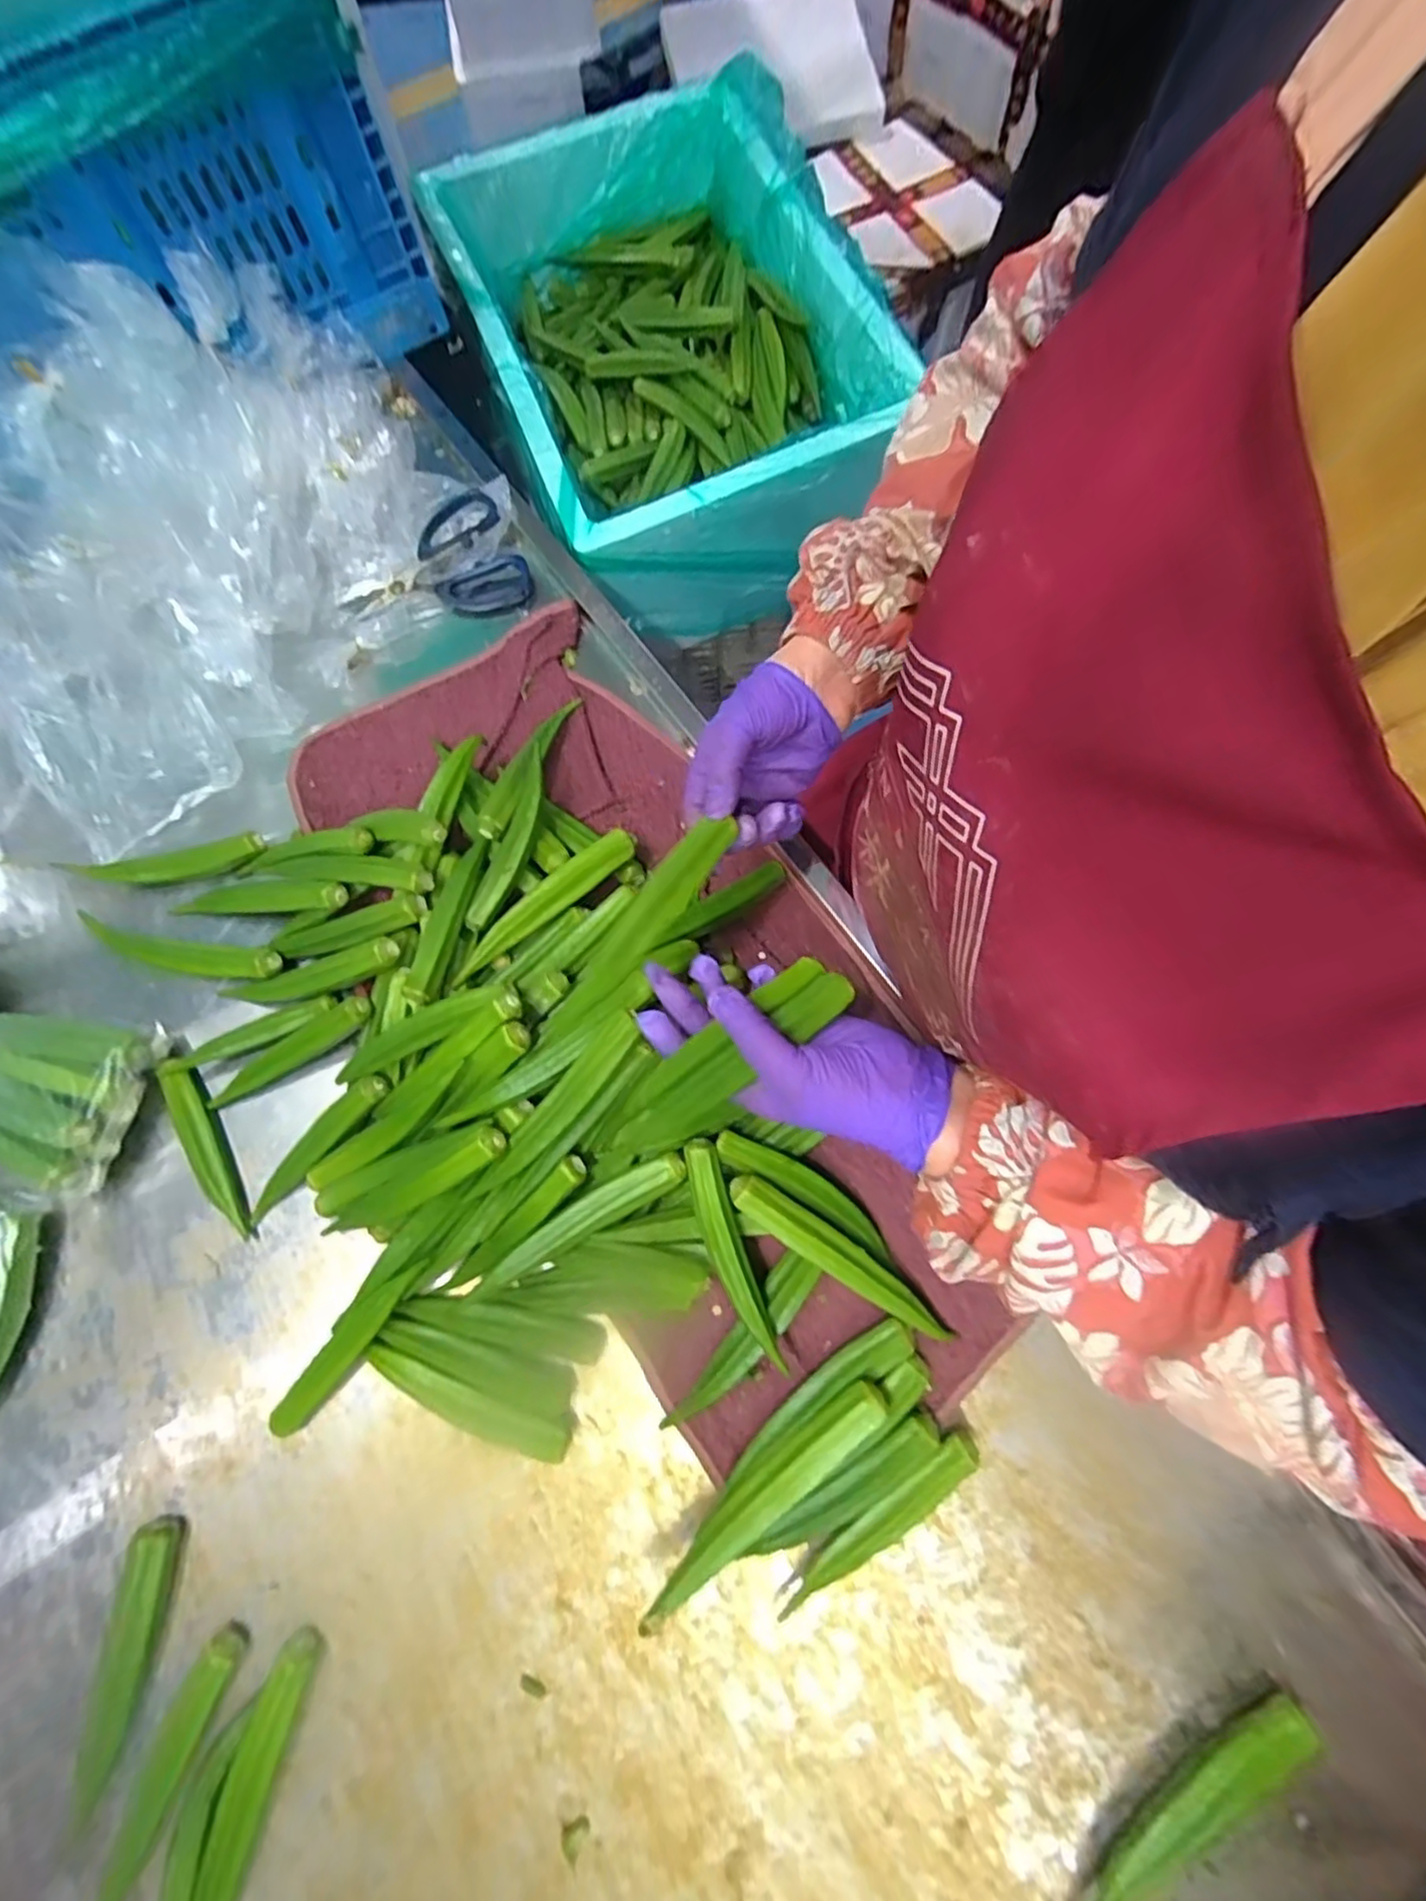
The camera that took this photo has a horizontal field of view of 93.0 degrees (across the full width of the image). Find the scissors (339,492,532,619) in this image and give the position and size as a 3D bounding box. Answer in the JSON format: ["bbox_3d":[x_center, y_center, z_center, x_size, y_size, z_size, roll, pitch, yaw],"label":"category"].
[{"bbox_3d":[-0.238,-0.315,0.570,0.151,0.027,0.100,-29,76,-6],"label":"scissors"}]

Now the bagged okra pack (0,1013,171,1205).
[{"bbox_3d":[-0.462,0.089,0.454,0.144,0.048,0.104,16,76,6],"label":"bagged okra pack"}]

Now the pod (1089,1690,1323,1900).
[{"bbox_3d":[0.251,0.451,0.356,0.156,0.021,0.026,-31,76,-7],"label":"pod"}]

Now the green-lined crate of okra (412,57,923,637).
[{"bbox_3d":[-0.047,-0.620,0.720,0.359,0.176,0.519,-24,75,-5],"label":"green-lined crate of okra"}]

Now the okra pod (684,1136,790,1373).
[{"bbox_3d":[0.009,0.181,0.405,0.023,0.031,0.132,-18,75,-3],"label":"okra pod"}]

